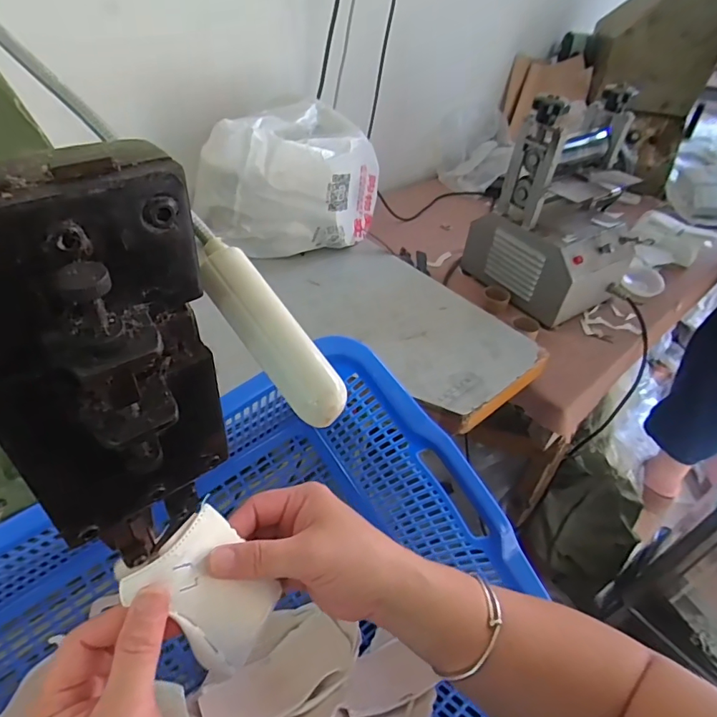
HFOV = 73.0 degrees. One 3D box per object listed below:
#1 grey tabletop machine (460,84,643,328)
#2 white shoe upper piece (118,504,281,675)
[{"bbox_3d":[0.331,-0.235,0.760,0.196,0.277,0.198,-19,48,-24],"label":"grey tabletop machine"},{"bbox_3d":[-0.081,0.133,0.278,0.009,0.085,0.059,-14,31,48],"label":"white shoe upper piece"}]

